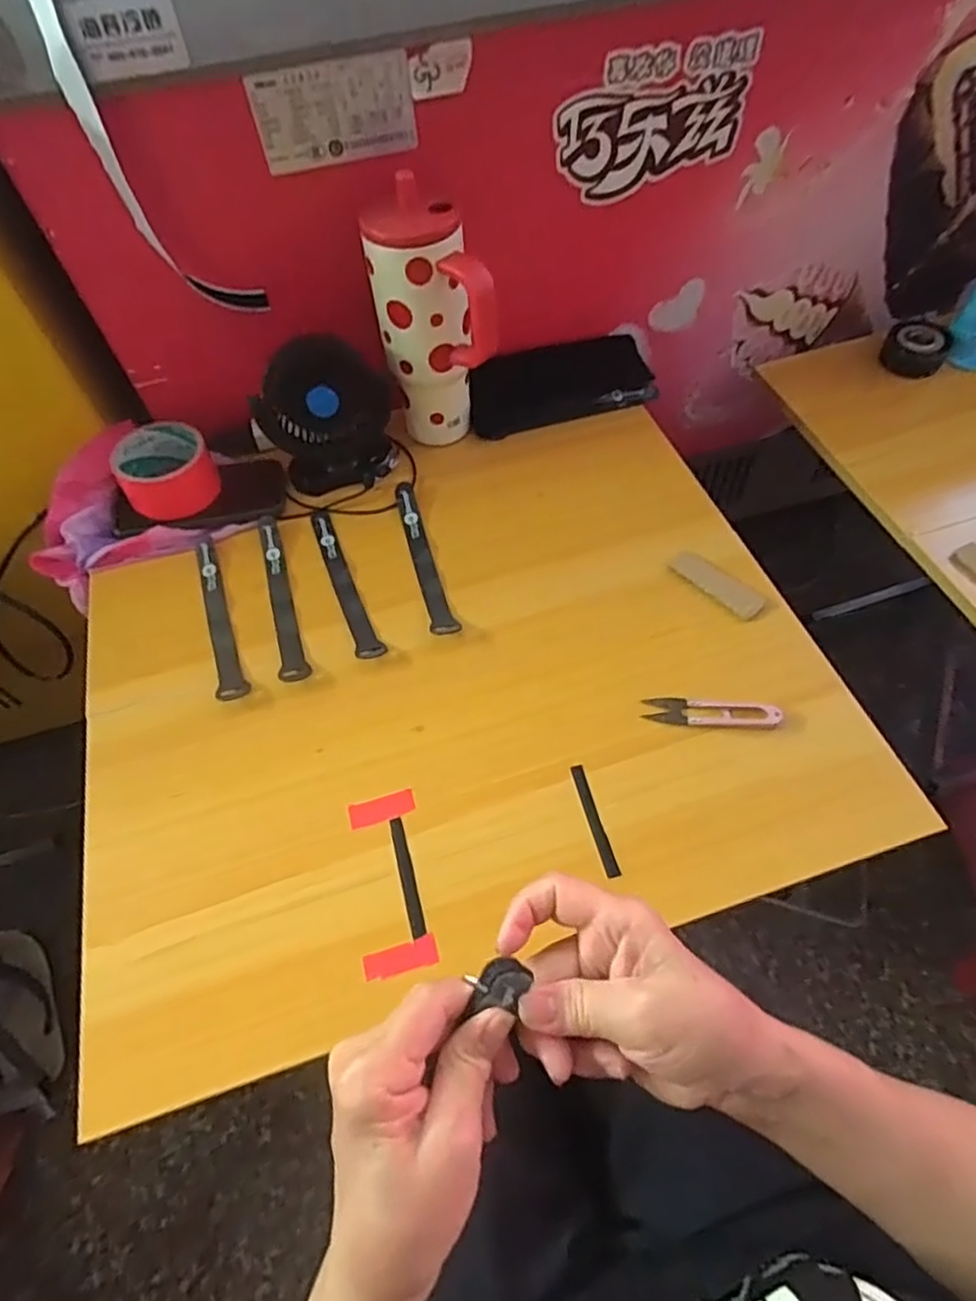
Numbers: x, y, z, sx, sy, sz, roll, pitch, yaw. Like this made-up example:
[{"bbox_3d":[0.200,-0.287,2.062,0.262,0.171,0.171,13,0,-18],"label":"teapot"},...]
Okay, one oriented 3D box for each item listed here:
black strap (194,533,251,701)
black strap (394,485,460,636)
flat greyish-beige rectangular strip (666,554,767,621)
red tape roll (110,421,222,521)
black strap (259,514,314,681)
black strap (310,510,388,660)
[{"bbox_3d":[-0.244,-0.034,0.587,0.023,0.006,0.192,-21,60,-10],"label":"black strap"},{"bbox_3d":[-0.061,-0.089,0.610,0.023,0.007,0.184,-16,59,-7],"label":"black strap"},{"bbox_3d":[0.202,-0.058,0.574,0.031,0.006,0.085,-39,65,-20],"label":"flat greyish-beige rectangular strip"},{"bbox_3d":[-0.308,-0.173,0.628,0.084,0.044,0.084,-1,58,2],"label":"red tape roll"},{"bbox_3d":[-0.190,-0.053,0.593,0.024,0.008,0.195,-18,59,-9],"label":"black strap"},{"bbox_3d":[-0.134,-0.066,0.602,0.023,0.006,0.187,-22,60,-11],"label":"black strap"}]

